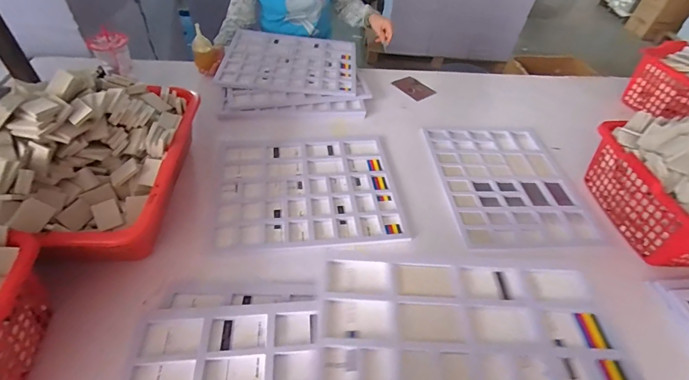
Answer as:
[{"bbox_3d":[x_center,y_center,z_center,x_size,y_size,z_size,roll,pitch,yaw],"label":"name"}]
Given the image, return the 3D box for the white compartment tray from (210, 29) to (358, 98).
[{"bbox_3d":[-0.164,-0.421,1.111,0.423,0.016,0.327,4,52,-7],"label":"white compartment tray"}]

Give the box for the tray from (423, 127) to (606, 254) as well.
[{"bbox_3d":[0.415,-0.020,0.879,0.342,0.037,0.407,1,47,-6],"label":"tray"}]

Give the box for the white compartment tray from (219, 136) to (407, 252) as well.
[{"bbox_3d":[-0.080,-0.008,0.820,0.424,0.029,0.343,-3,47,-10],"label":"white compartment tray"}]

